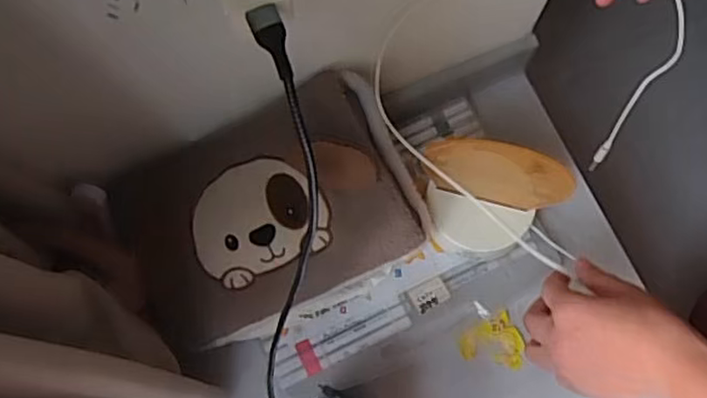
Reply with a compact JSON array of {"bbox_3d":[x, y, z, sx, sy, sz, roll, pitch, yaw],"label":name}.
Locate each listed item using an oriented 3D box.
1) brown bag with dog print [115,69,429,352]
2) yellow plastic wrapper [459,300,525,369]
[{"bbox_3d":[-0.067,0.017,0.524,0.235,0.069,0.183,-21,99,5],"label":"brown bag with dog print"},{"bbox_3d":[0.131,0.127,0.594,0.057,0.008,0.052,11,88,1],"label":"yellow plastic wrapper"}]

